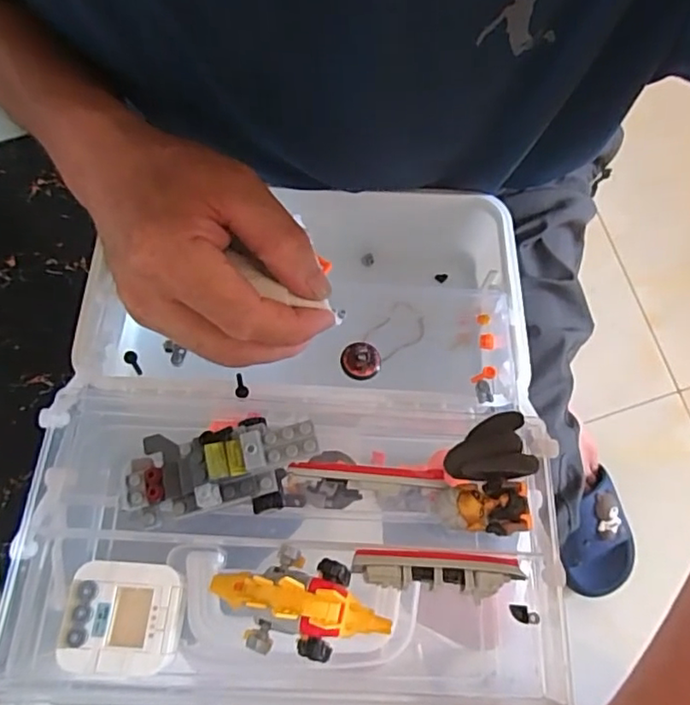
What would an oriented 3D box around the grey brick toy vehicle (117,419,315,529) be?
[{"bbox_3d":[-0.055,0.052,0.257,0.086,0.024,0.039,-9,78,-1],"label":"grey brick toy vehicle"}]

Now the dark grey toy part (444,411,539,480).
[{"bbox_3d":[0.066,0.046,0.269,0.039,0.013,0.030,-14,78,-2],"label":"dark grey toy part"}]

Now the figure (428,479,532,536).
[{"bbox_3d":[0.062,0.071,0.265,0.044,0.011,0.023,0,78,1],"label":"figure"}]

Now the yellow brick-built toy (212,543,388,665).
[{"bbox_3d":[-0.020,0.102,0.235,0.072,0.026,0.038,4,78,2],"label":"yellow brick-built toy"}]

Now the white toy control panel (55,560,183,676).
[{"bbox_3d":[-0.088,0.104,0.227,0.042,0.013,0.039,1,78,1],"label":"white toy control panel"}]

